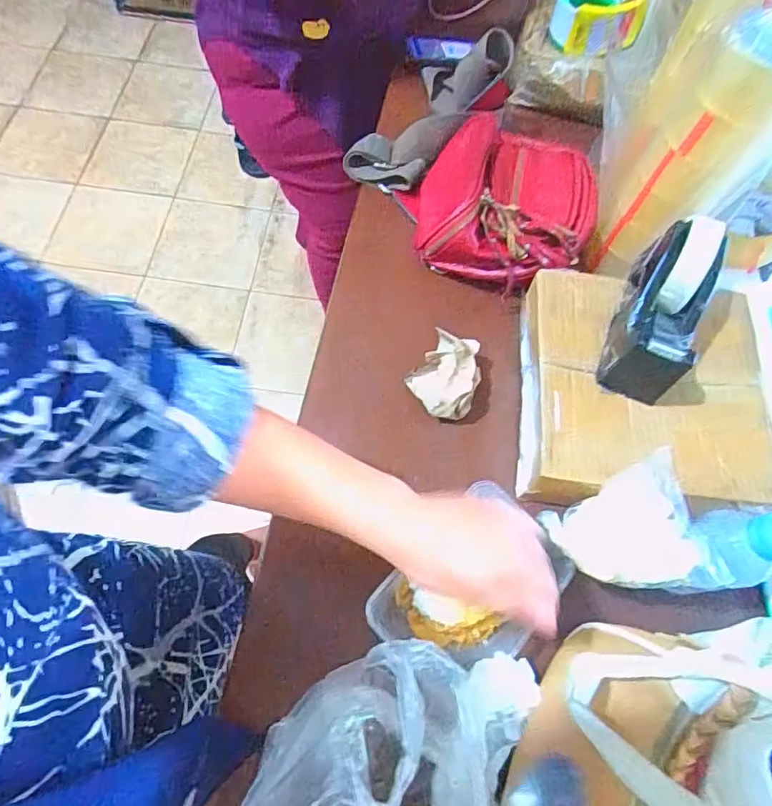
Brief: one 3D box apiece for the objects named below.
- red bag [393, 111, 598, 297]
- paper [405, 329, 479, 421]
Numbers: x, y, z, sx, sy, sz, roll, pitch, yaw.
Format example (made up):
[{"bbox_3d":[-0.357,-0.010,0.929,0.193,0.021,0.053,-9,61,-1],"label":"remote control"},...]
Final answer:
[{"bbox_3d":[0.135,-0.251,0.624,0.213,0.096,0.205,15,66,5],"label":"red bag"},{"bbox_3d":[0.063,-0.027,0.544,0.069,0.059,0.087,19,66,7],"label":"paper"}]

